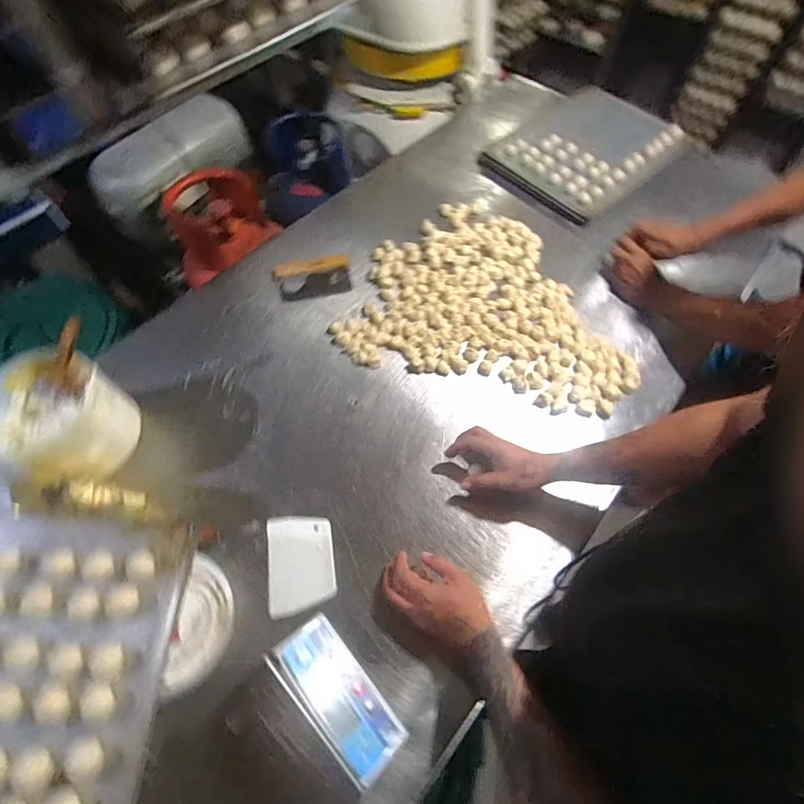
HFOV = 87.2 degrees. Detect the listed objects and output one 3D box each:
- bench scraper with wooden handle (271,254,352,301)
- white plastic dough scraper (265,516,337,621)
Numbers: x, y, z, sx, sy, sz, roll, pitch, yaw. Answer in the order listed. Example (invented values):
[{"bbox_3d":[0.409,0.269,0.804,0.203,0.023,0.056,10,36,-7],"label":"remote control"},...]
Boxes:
[{"bbox_3d":[-0.185,-0.263,0.875,0.154,0.014,0.096,-13,66,-5],"label":"bench scraper with wooden handle"},{"bbox_3d":[-0.149,0.233,0.624,0.095,0.005,0.135,-9,59,-7],"label":"white plastic dough scraper"}]

